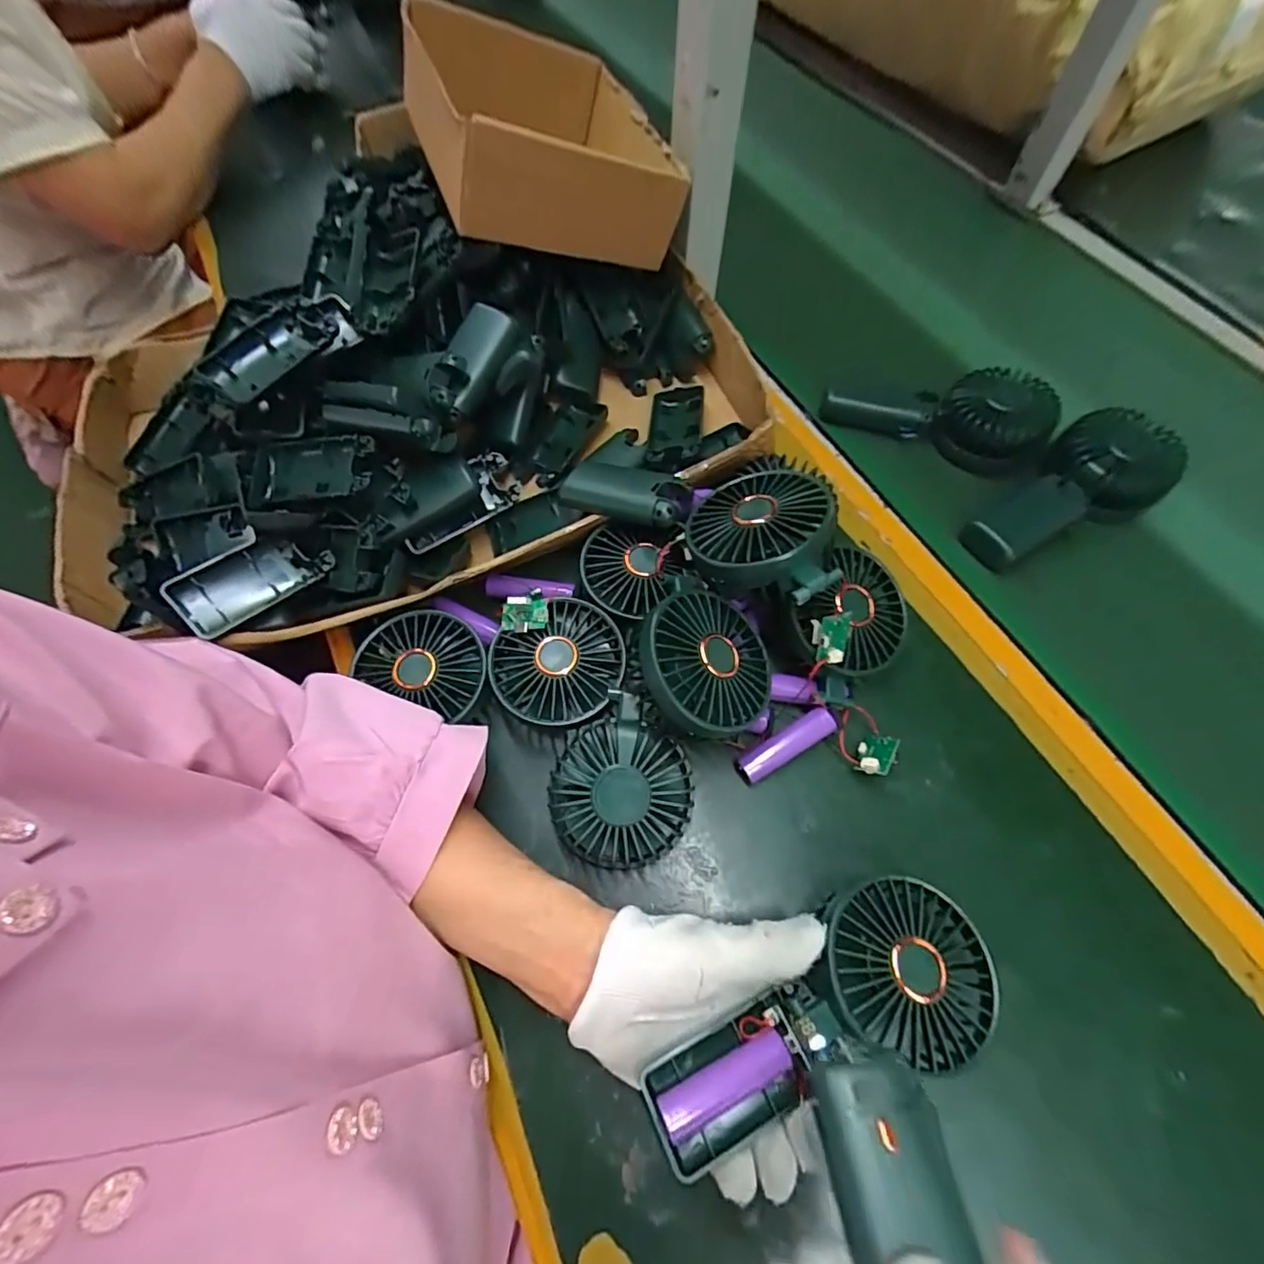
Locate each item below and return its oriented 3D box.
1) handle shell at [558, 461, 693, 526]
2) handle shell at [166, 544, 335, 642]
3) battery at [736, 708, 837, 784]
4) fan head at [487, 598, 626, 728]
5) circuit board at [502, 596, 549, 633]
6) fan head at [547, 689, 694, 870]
[{"bbox_3d":[-0.006,-0.097,0.398,0.095,0.026,0.044,20,65,26],"label":"handle shell"},{"bbox_3d":[-0.261,-0.035,0.385,0.047,0.022,0.093,42,58,5],"label":"handle shell"},{"bbox_3d":[0.099,0.073,0.359,0.070,0.015,0.019,-33,68,1],"label":"battery"},{"bbox_3d":[-0.046,0.023,0.363,0.087,0.026,0.076,-33,69,-15],"label":"fan head"},{"bbox_3d":[-0.071,-0.011,0.362,0.030,0.008,0.022,6,88,6],"label":"circuit board"},{"bbox_3d":[-0.008,0.093,0.330,0.079,0.038,0.084,0,64,0],"label":"fan head"}]

